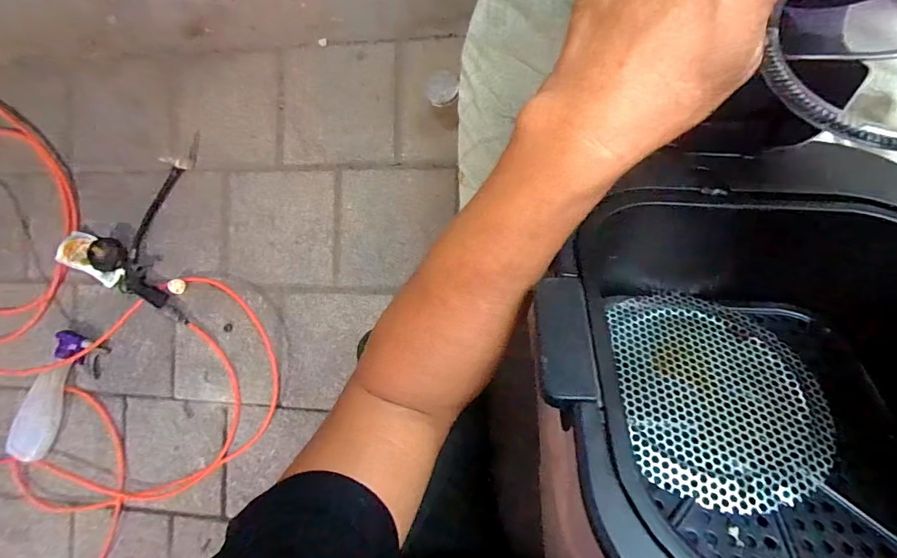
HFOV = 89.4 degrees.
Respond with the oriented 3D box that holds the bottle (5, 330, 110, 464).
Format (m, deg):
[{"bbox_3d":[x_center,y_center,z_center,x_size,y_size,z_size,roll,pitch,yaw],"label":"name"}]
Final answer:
[{"bbox_3d":[-0.881,0.257,0.999,0.111,0.060,0.297,31,95,8],"label":"bottle"}]

